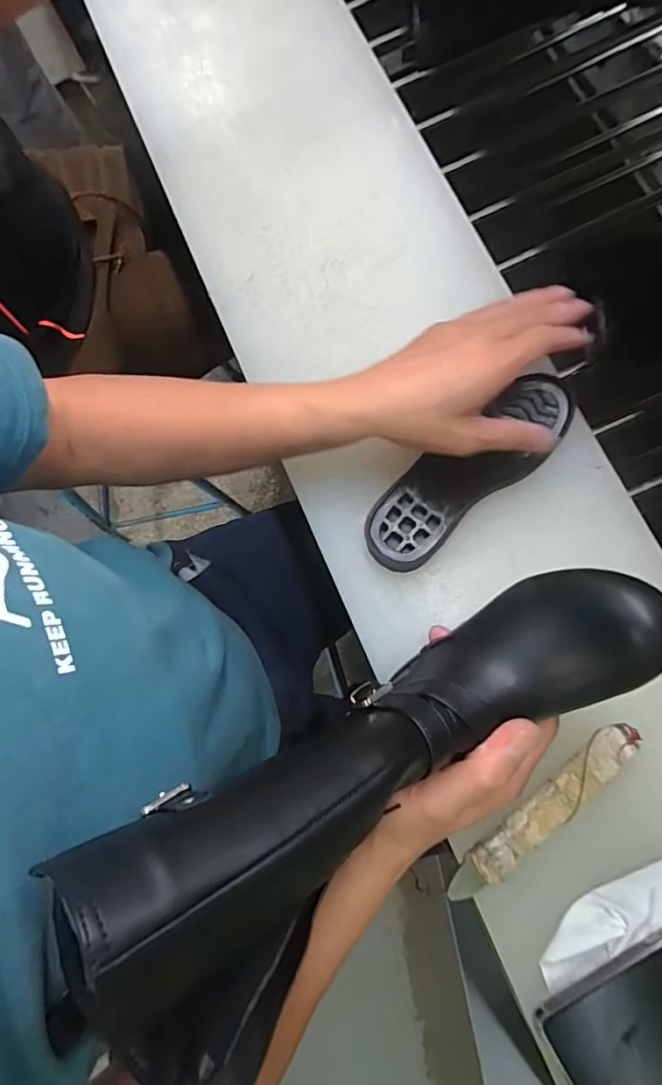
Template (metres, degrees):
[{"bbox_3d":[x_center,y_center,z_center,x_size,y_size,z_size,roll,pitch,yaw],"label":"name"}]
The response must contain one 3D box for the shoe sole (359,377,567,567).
[{"bbox_3d":[0.111,-0.056,0.424,0.202,0.021,0.059,-39,78,-8],"label":"shoe sole"}]

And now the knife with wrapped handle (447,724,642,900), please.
[{"bbox_3d":[0.148,0.186,0.368,0.166,0.019,0.025,-41,77,-3],"label":"knife with wrapped handle"}]

